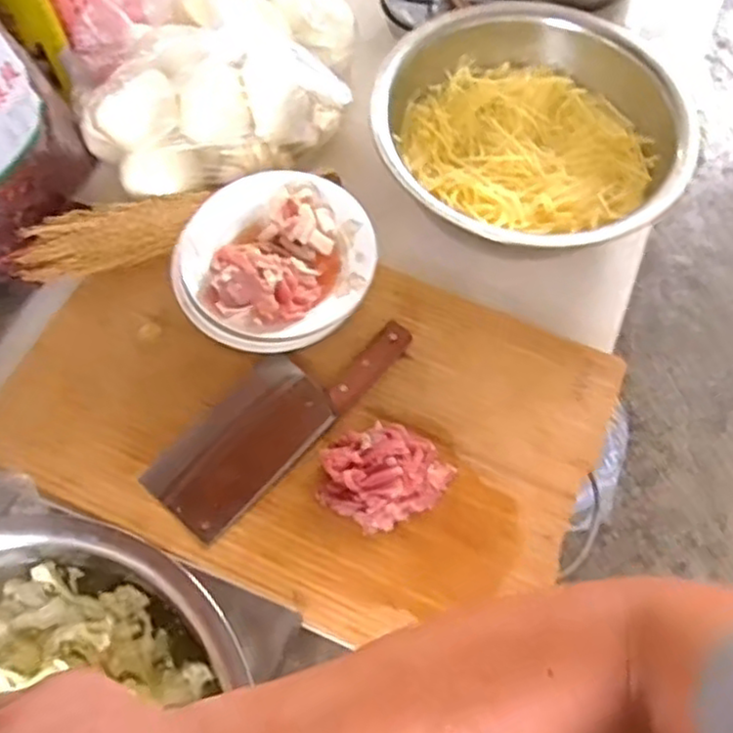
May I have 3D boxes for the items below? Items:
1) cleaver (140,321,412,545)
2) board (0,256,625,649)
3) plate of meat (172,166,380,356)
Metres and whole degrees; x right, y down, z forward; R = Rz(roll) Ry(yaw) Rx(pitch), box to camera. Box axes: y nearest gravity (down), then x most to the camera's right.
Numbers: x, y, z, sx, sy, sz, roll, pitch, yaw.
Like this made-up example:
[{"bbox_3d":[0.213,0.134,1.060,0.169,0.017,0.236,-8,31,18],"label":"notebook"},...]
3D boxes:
[{"bbox_3d":[-0.088,0.041,0.713,0.102,0.030,0.285,42,71,18],"label":"cleaver"},{"bbox_3d":[-0.058,0.035,0.723,0.567,0.032,0.377,23,66,11],"label":"board"},{"bbox_3d":[-0.098,-0.122,0.742,0.214,0.057,0.203,-19,65,-9],"label":"plate of meat"}]

